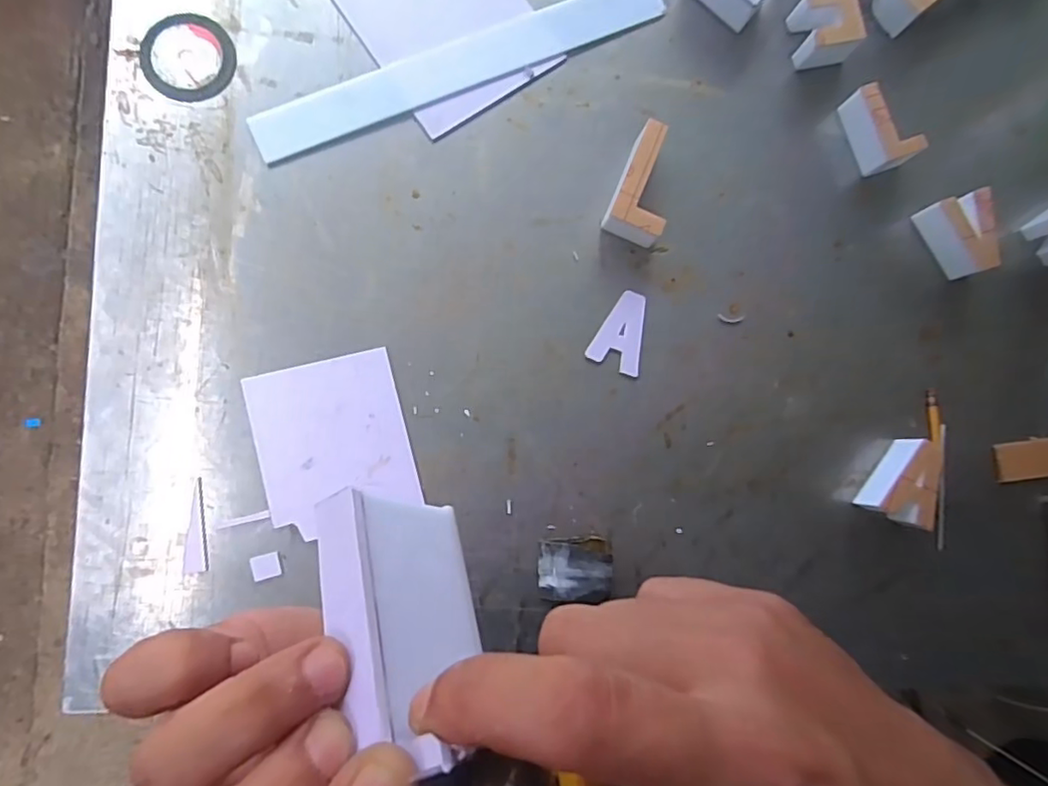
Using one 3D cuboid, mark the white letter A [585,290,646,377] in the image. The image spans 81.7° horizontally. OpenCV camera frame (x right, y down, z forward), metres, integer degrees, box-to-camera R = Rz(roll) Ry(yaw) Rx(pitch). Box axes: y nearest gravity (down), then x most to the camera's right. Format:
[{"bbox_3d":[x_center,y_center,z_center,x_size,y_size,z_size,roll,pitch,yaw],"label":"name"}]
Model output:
[{"bbox_3d":[0.105,-0.064,0.625,0.054,0.004,0.083,23,82,-4],"label":"white letter A"}]

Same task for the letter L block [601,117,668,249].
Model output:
[{"bbox_3d":[0.126,-0.214,0.622,0.055,0.048,0.109,19,82,-4],"label":"letter L block"}]

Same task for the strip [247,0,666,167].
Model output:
[{"bbox_3d":[-0.060,-0.344,0.633,0.449,0.005,0.058,-25,87,-8],"label":"strip"}]

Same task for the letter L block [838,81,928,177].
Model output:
[{"bbox_3d":[0.386,-0.287,0.658,0.054,0.050,0.089,-21,87,-8],"label":"letter L block"}]

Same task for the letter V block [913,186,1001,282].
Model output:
[{"bbox_3d":[0.472,-0.168,0.654,0.062,0.047,0.085,-15,86,-8],"label":"letter V block"}]

